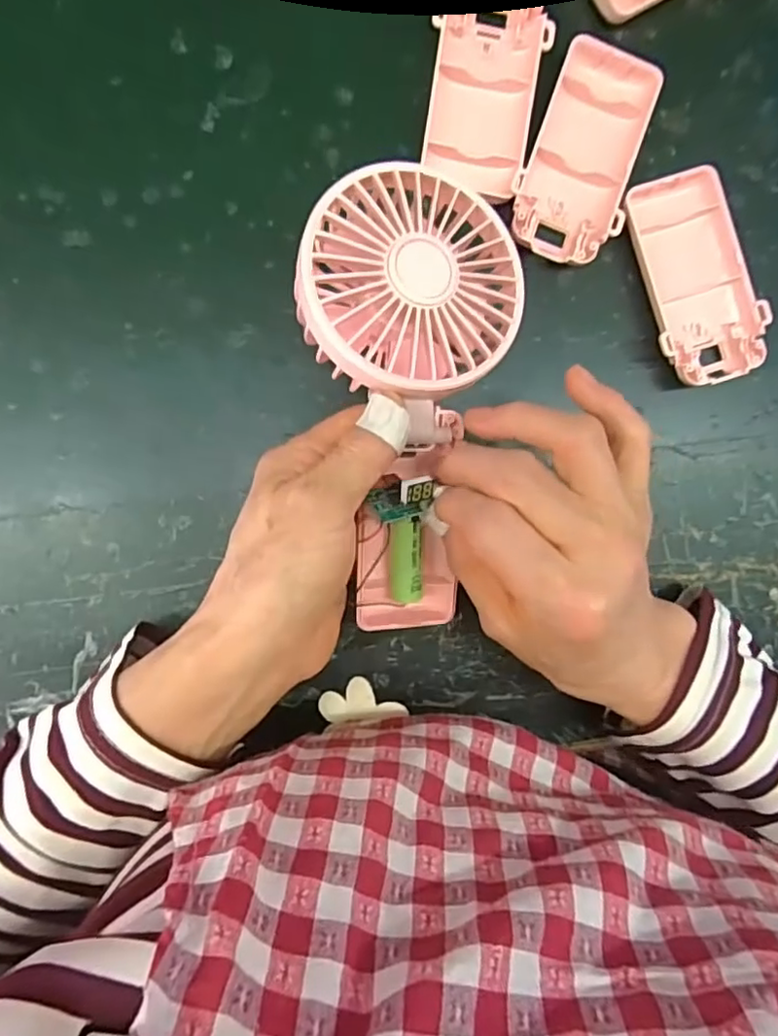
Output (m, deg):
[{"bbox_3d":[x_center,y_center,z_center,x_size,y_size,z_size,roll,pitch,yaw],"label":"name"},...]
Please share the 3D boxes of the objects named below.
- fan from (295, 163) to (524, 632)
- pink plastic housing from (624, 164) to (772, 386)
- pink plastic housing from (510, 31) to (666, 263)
[{"bbox_3d":[0.007,-0.041,0.247,0.082,0.039,0.182,3,106,-4],"label":"fan"},{"bbox_3d":[0.142,-0.111,0.290,0.049,0.016,0.095,-18,94,-3],"label":"pink plastic housing"},{"bbox_3d":[0.088,-0.165,0.284,0.048,0.015,0.097,17,91,-4],"label":"pink plastic housing"}]

